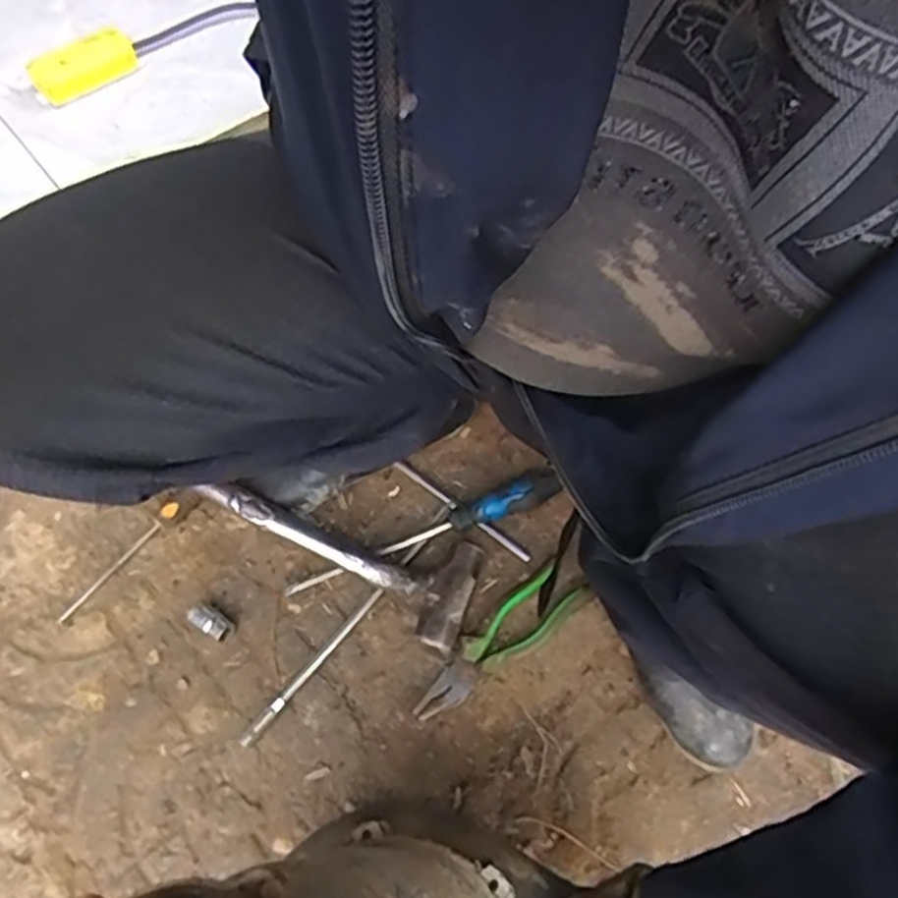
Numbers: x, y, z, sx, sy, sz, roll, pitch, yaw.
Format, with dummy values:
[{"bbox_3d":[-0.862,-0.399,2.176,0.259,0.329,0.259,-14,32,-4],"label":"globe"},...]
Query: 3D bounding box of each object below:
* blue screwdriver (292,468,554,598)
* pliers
[{"bbox_3d":[-0.024,0.081,0.726,0.275,0.037,0.035,-21,63,-13],"label":"blue screwdriver"},{"bbox_3d":[0.046,0.176,0.688,0.189,0.020,0.049,-38,67,-20],"label":"pliers"}]

